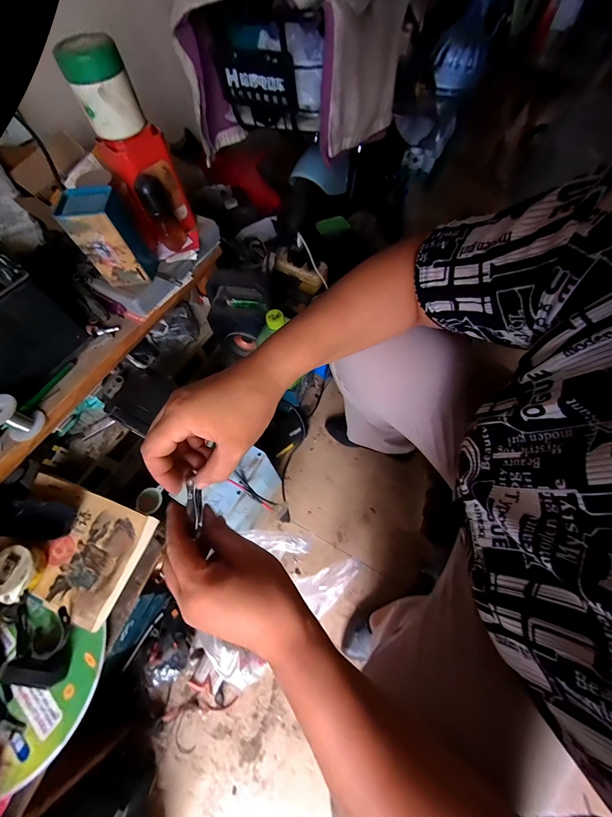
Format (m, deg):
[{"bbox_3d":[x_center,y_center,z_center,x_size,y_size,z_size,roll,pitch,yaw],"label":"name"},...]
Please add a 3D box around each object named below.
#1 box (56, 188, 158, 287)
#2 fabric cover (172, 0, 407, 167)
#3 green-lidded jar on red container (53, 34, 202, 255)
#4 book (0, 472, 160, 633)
[{"bbox_3d":[-0.305,-0.265,0.471,0.079,0.122,0.071,-7,62,-4],"label":"box"},{"bbox_3d":[-0.026,-0.659,0.561,0.341,0.242,0.300,27,65,14],"label":"fabric cover"},{"bbox_3d":[-0.256,-0.375,0.462,0.106,0.235,0.092,-12,62,-7],"label":"green-lidded jar on red container"},{"bbox_3d":[-0.351,0.199,0.444,0.217,0.018,0.146,18,63,9],"label":"book"}]

